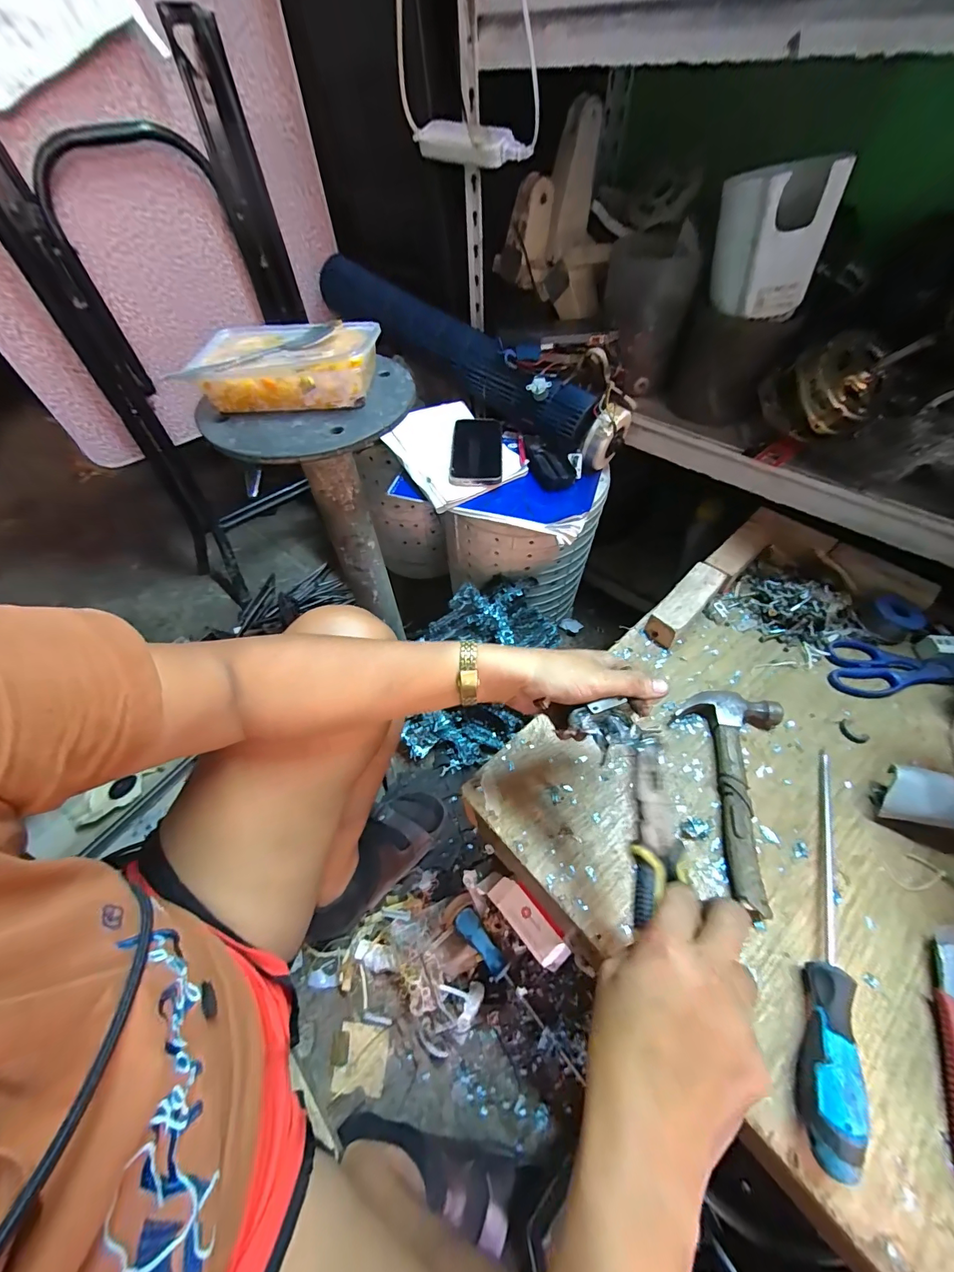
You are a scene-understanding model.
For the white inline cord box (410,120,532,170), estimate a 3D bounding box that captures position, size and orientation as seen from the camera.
[{"bbox_3d":[-0.008,-0.650,0.557,0.174,0.034,0.040,27,59,21],"label":"white inline cord box"}]

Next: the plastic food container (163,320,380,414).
[{"bbox_3d":[-0.185,-0.267,0.417,0.174,0.047,0.105,-2,54,1],"label":"plastic food container"}]

